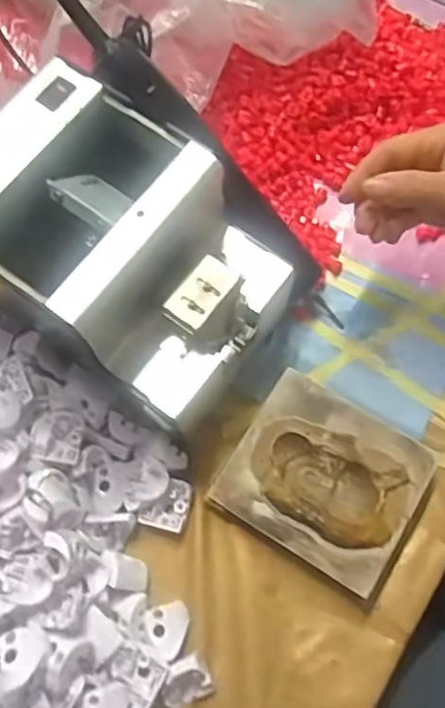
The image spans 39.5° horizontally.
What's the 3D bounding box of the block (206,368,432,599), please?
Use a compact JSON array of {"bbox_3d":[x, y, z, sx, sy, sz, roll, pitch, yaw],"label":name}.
[{"bbox_3d":[0.066,0.080,0.404,0.113,0.032,0.104,31,75,11],"label":"block"}]

